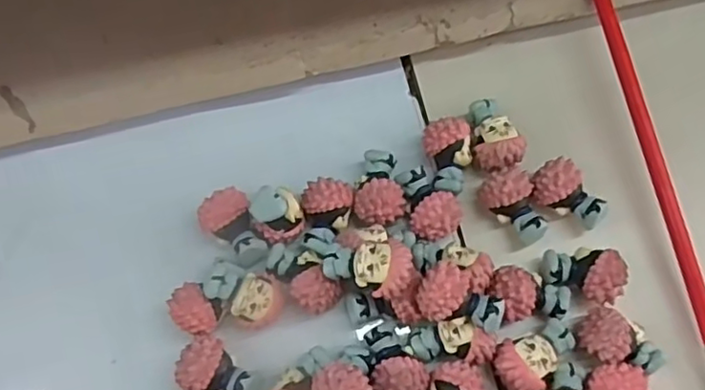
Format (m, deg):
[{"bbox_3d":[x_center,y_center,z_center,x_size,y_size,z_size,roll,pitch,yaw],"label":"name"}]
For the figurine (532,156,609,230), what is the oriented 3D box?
[{"bbox_3d":[0.081,0.002,0.241,0.018,0.022,0.029,-36,75,-10],"label":"figurine"}]

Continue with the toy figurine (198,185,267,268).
[{"bbox_3d":[-0.043,0.013,0.233,0.018,0.013,0.029,-35,75,-10],"label":"toy figurine"}]

